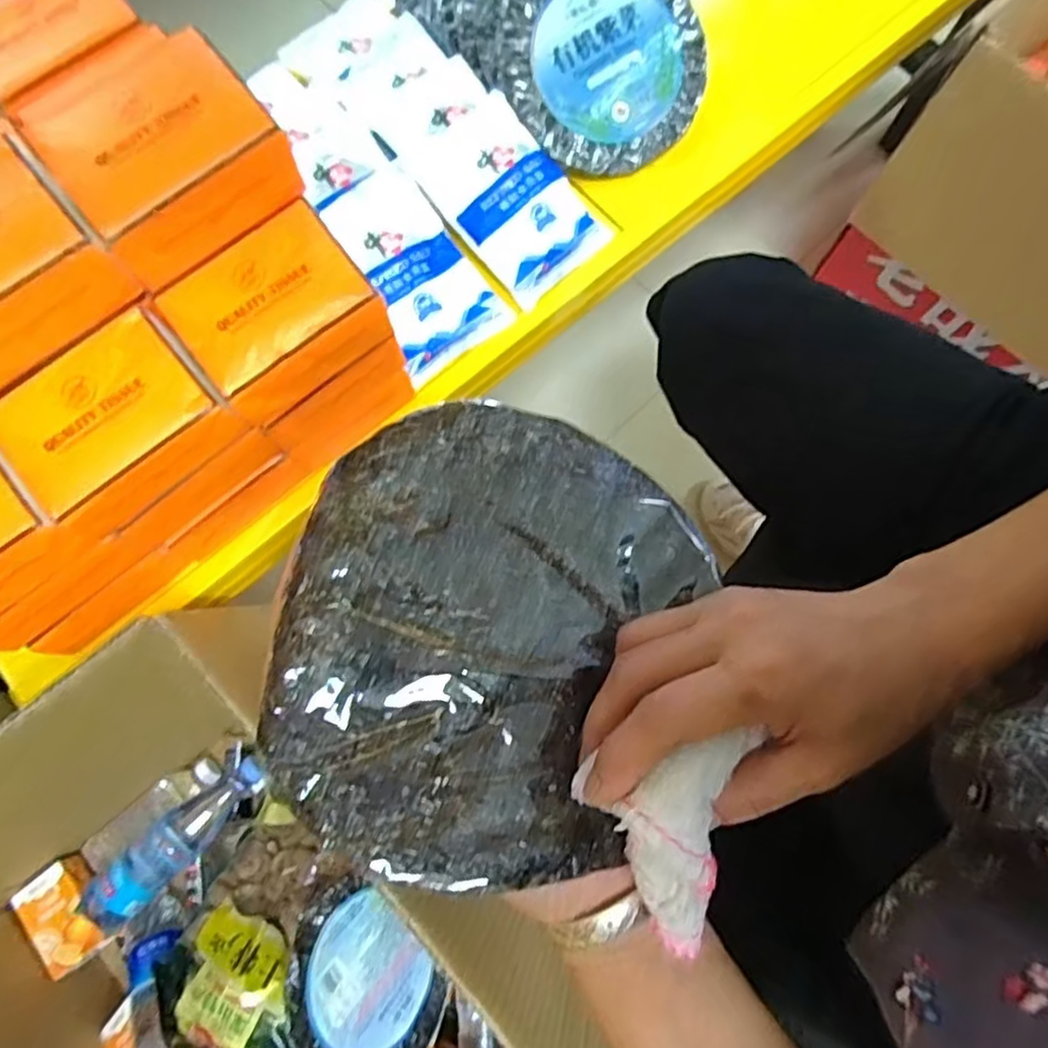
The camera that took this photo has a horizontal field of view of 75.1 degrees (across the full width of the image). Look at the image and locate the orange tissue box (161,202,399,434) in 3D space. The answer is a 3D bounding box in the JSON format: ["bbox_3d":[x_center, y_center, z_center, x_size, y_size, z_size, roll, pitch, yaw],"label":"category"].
[{"bbox_3d":[-0.158,-0.136,0.450,0.121,0.069,0.084,-36,79,-8],"label":"orange tissue box"}]

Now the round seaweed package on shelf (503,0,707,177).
[{"bbox_3d":[0.075,-0.441,0.645,0.194,0.018,0.194,-1,98,-7],"label":"round seaweed package on shelf"}]

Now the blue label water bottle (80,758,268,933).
[{"bbox_3d":[-0.414,0.374,0.817,0.065,0.062,0.224,41,53,9],"label":"blue label water bottle"}]

